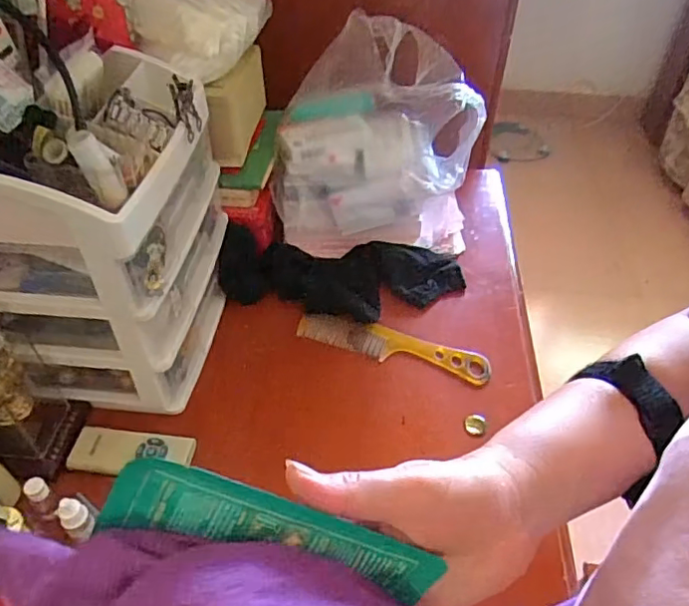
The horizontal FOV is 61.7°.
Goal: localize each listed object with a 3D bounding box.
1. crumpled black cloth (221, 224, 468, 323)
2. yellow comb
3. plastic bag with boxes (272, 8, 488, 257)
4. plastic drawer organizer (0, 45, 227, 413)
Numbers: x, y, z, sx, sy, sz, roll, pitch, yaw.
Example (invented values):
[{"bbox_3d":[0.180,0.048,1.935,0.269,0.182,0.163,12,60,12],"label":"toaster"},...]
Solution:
[{"bbox_3d":[-0.002,-0.033,0.676,0.284,0.040,0.113,-2,46,-5],"label":"crumpled black cloth"},{"bbox_3d":[0.052,0.046,0.629,0.209,0.009,0.043,15,47,11],"label":"yellow comb"},{"bbox_3d":[0.044,-0.196,0.710,0.246,0.224,0.194,5,45,4],"label":"plastic bag with boxes"},{"bbox_3d":[-0.227,-0.071,0.553,0.172,0.255,0.246,3,45,2],"label":"plastic drawer organizer"}]

